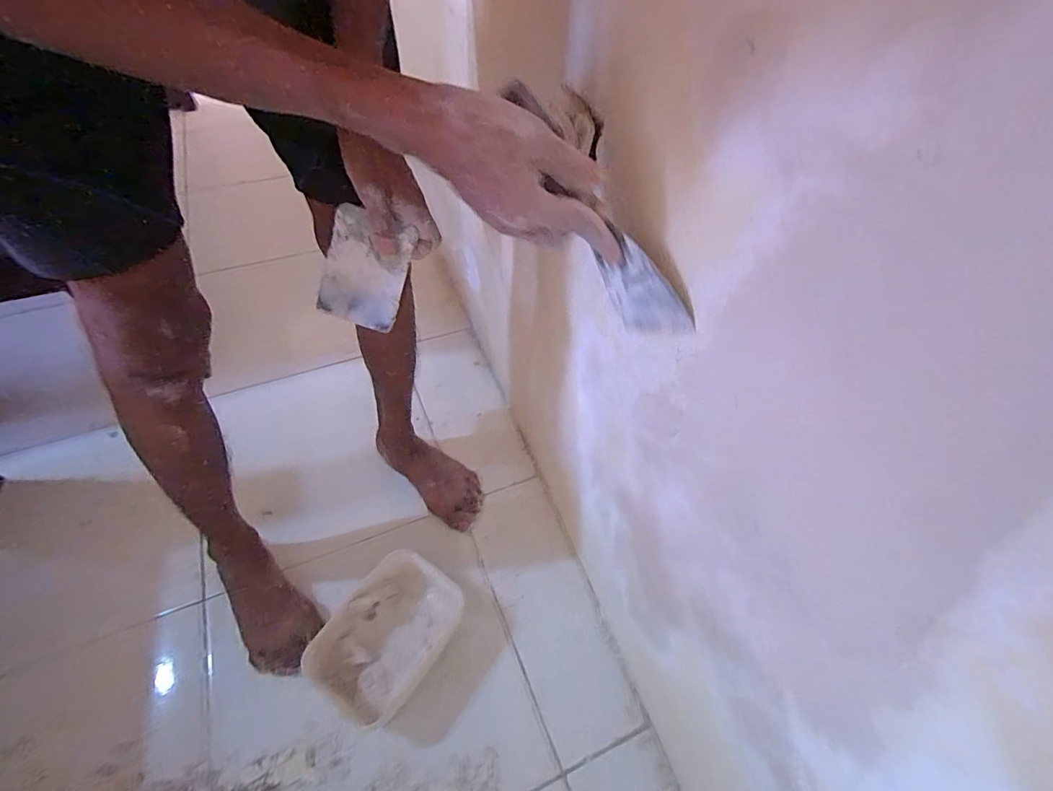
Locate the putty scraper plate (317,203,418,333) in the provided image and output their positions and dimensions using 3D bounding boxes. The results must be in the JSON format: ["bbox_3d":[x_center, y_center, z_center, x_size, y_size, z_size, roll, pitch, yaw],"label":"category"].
[{"bbox_3d":[-0.155,-0.119,0.458,0.077,0.102,0.007,19,9,3],"label":"putty scraper plate"}]

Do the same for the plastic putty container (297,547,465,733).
[{"bbox_3d":[-0.187,0.322,0.657,0.137,0.089,0.201,29,56,17],"label":"plastic putty container"}]

